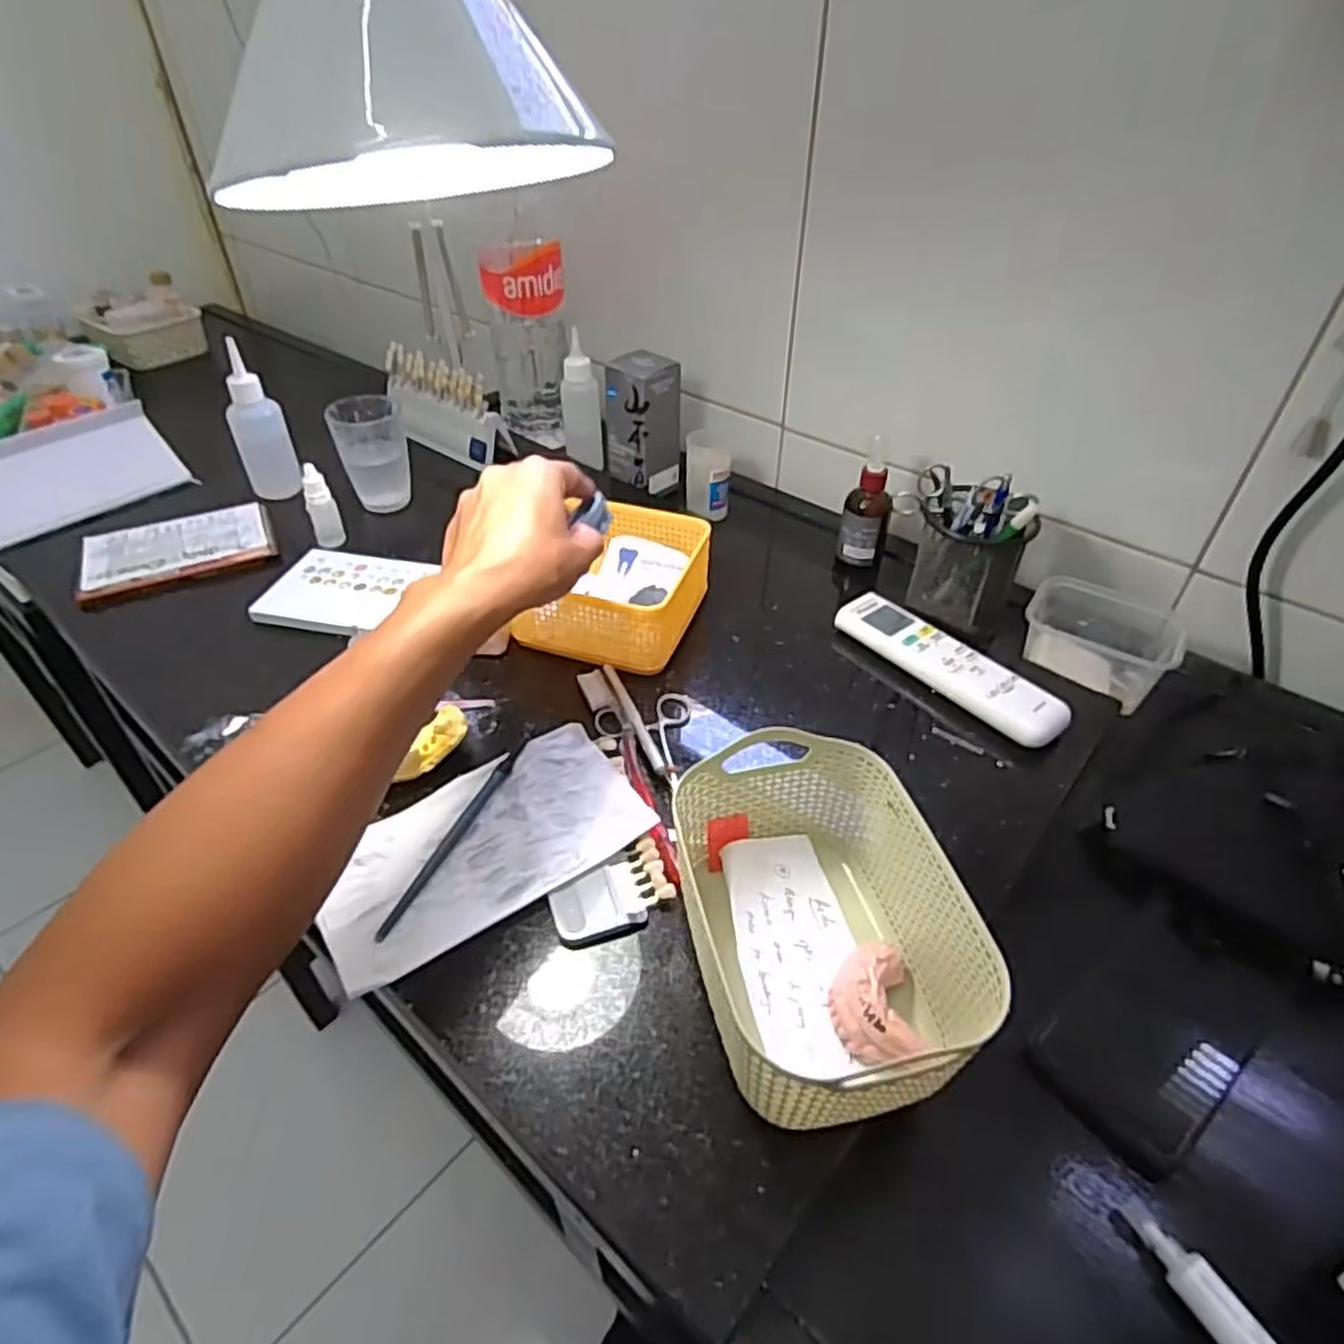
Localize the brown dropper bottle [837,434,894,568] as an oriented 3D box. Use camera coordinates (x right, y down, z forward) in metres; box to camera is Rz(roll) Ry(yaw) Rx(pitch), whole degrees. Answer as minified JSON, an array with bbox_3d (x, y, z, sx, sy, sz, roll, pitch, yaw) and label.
[{"bbox_3d":[0.176,-0.148,0.695,0.043,0.108,0.040,13,43,14],"label":"brown dropper bottle"}]

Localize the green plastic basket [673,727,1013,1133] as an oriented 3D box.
[{"bbox_3d":[0.072,0.121,0.381,0.119,0.078,0.169,-10,43,-12],"label":"green plastic basket"}]

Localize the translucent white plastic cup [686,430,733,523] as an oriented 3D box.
[{"bbox_3d":[0.036,-0.195,0.770,0.043,0.077,0.041,0,42,0],"label":"translucent white plastic cup"}]

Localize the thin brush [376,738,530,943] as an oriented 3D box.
[{"bbox_3d":[-0.129,0.094,0.468,0.010,0.007,0.151,17,44,17],"label":"thin brush"}]

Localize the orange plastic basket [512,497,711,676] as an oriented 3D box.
[{"bbox_3d":[-0.037,-0.072,0.611,0.122,0.052,0.145,16,44,17],"label":"orange plastic basket"}]

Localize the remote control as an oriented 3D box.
[{"bbox_3d":[0.200,-0.003,0.573,0.046,0.024,0.178,-28,49,-28],"label":"remote control"}]

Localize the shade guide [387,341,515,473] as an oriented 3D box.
[{"bbox_3d":[-0.251,-0.285,0.836,0.171,0.089,0.045,29,49,28],"label":"shade guide"}]

